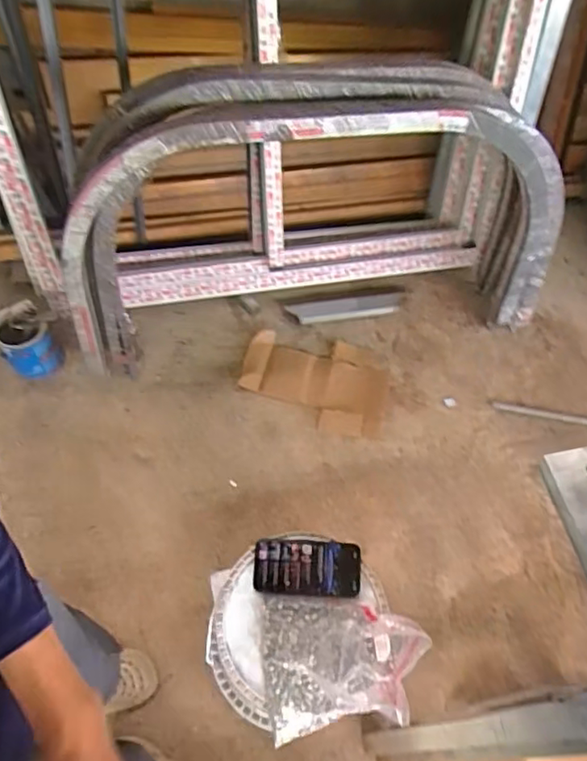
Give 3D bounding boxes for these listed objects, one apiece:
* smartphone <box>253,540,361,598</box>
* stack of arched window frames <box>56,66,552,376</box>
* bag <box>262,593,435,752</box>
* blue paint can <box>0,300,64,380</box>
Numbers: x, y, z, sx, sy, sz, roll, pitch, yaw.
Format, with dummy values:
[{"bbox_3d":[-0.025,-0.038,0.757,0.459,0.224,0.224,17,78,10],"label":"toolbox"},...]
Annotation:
[{"bbox_3d":[0.021,0.285,0.878,0.158,0.010,0.078,2,76,1],"label":"smartphone"},{"bbox_3d":[0.082,-0.415,1.607,1.392,0.782,0.254,-9,43,-9],"label":"stack of arched window frames"},{"bbox_3d":[0.069,0.392,0.805,0.218,0.053,0.171,1,59,-3],"label":"bag"},{"bbox_3d":[-0.776,-0.108,1.696,0.142,0.200,0.167,-33,67,-21],"label":"blue paint can"}]

